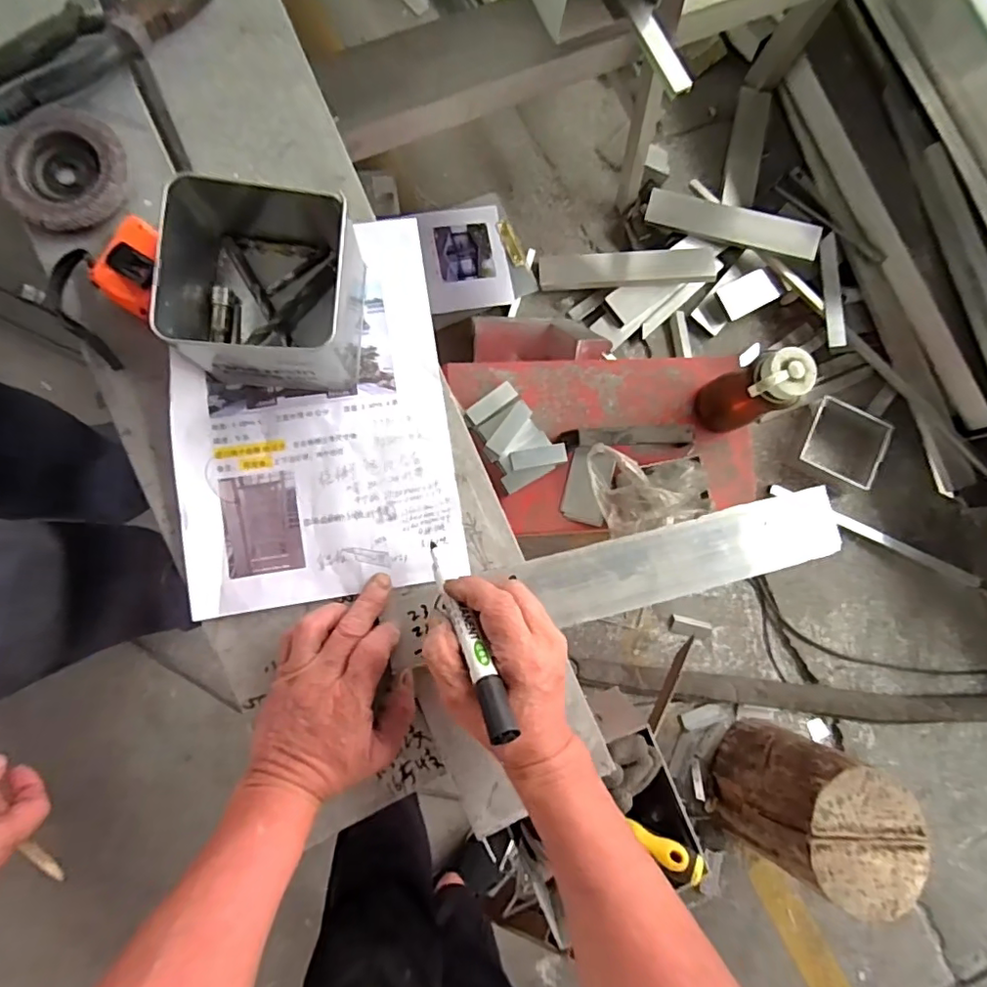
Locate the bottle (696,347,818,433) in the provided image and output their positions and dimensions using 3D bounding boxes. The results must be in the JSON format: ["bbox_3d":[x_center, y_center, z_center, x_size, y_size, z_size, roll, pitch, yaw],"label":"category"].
[{"bbox_3d":[0.337,-0.131,0.732,0.074,0.175,0.071,1,84,-5],"label":"bottle"}]

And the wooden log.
[{"bbox_3d":[0.544,0.538,0.980,0.195,0.291,0.212,10,84,-4],"label":"wooden log"}]

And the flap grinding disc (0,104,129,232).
[{"bbox_3d":[-0.332,-0.251,0.433,0.088,0.015,0.096,1,84,-5],"label":"flap grinding disc"}]

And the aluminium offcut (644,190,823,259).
[{"bbox_3d":[0.498,-0.564,1.164,0.351,0.025,0.072,15,104,2],"label":"aluminium offcut"}]

